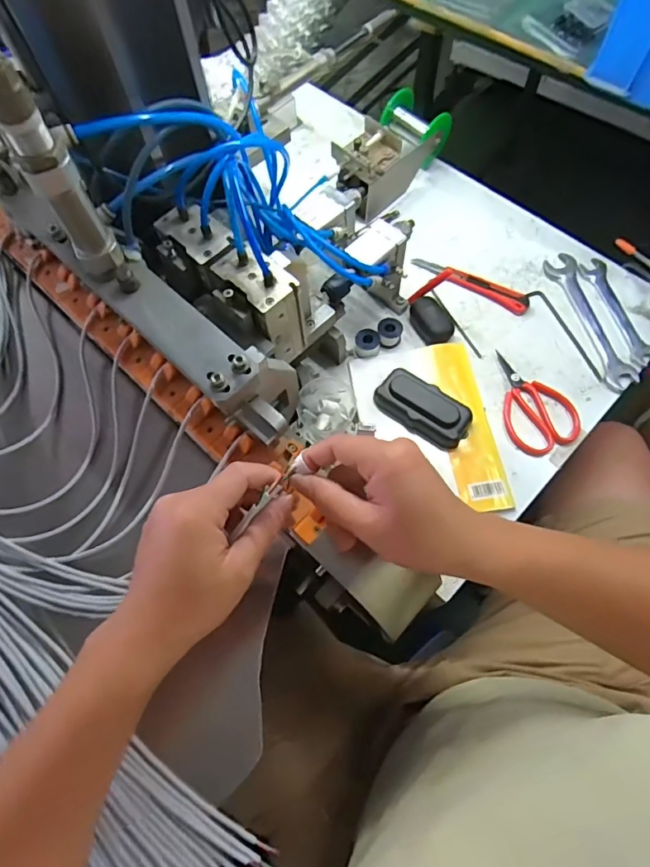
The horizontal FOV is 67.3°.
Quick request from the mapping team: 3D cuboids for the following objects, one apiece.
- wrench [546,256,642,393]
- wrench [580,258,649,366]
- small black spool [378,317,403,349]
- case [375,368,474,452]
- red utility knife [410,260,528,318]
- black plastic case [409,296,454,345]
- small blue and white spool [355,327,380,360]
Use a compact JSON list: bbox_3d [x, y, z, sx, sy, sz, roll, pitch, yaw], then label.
[{"bbox_3d":[0.322,-0.140,0.597,0.039,0.006,0.197,-12,67,-4],"label":"wrench"},{"bbox_3d":[0.362,-0.153,0.602,0.027,0.006,0.158,-12,67,-4],"label":"wrench"},{"bbox_3d":[0.078,-0.121,0.584,0.028,0.025,0.025,9,67,5],"label":"small black spool"},{"bbox_3d":[0.109,-0.027,0.546,0.105,0.031,0.050,33,71,14],"label":"case"},{"bbox_3d":[0.186,-0.193,0.624,0.154,0.015,0.030,29,70,13],"label":"red utility knife"},{"bbox_3d":[0.127,-0.138,0.594,0.035,0.027,0.064,-23,68,-8],"label":"black plastic case"},{"bbox_3d":[0.051,-0.109,0.584,0.029,0.025,0.025,4,67,3],"label":"small blue and white spool"}]

